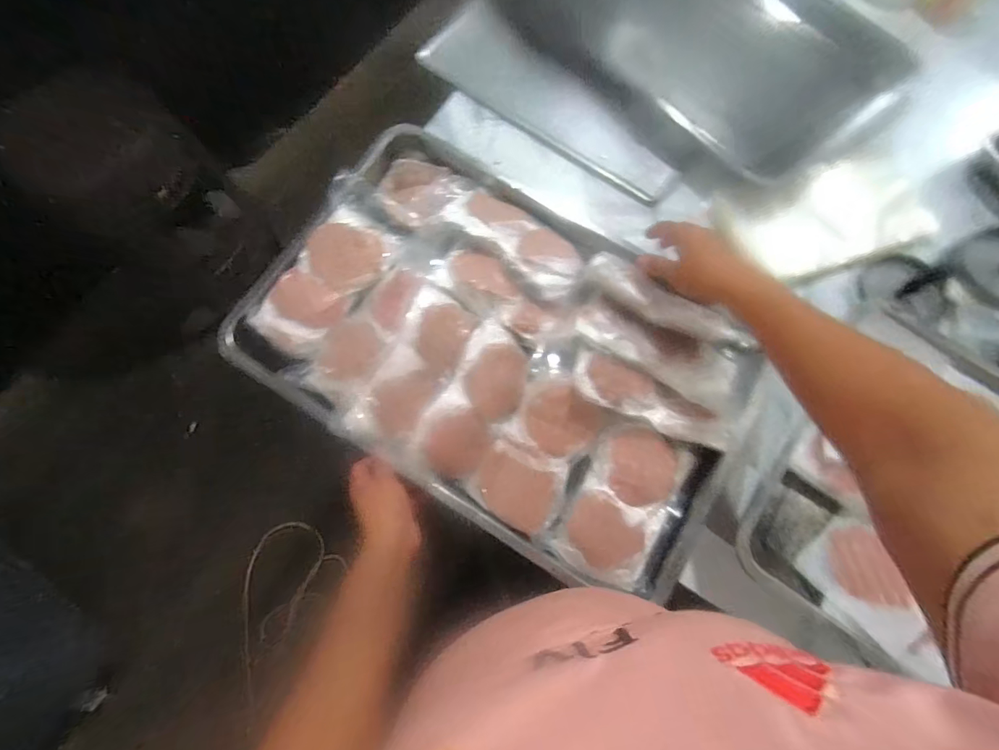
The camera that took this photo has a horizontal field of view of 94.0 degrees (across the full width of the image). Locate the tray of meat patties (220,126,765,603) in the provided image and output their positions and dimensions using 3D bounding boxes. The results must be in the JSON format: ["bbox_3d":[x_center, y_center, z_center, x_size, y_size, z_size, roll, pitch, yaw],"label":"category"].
[{"bbox_3d":[0.000,-0.046,0.550,0.570,0.053,0.386,32,77,10],"label":"tray of meat patties"}]

